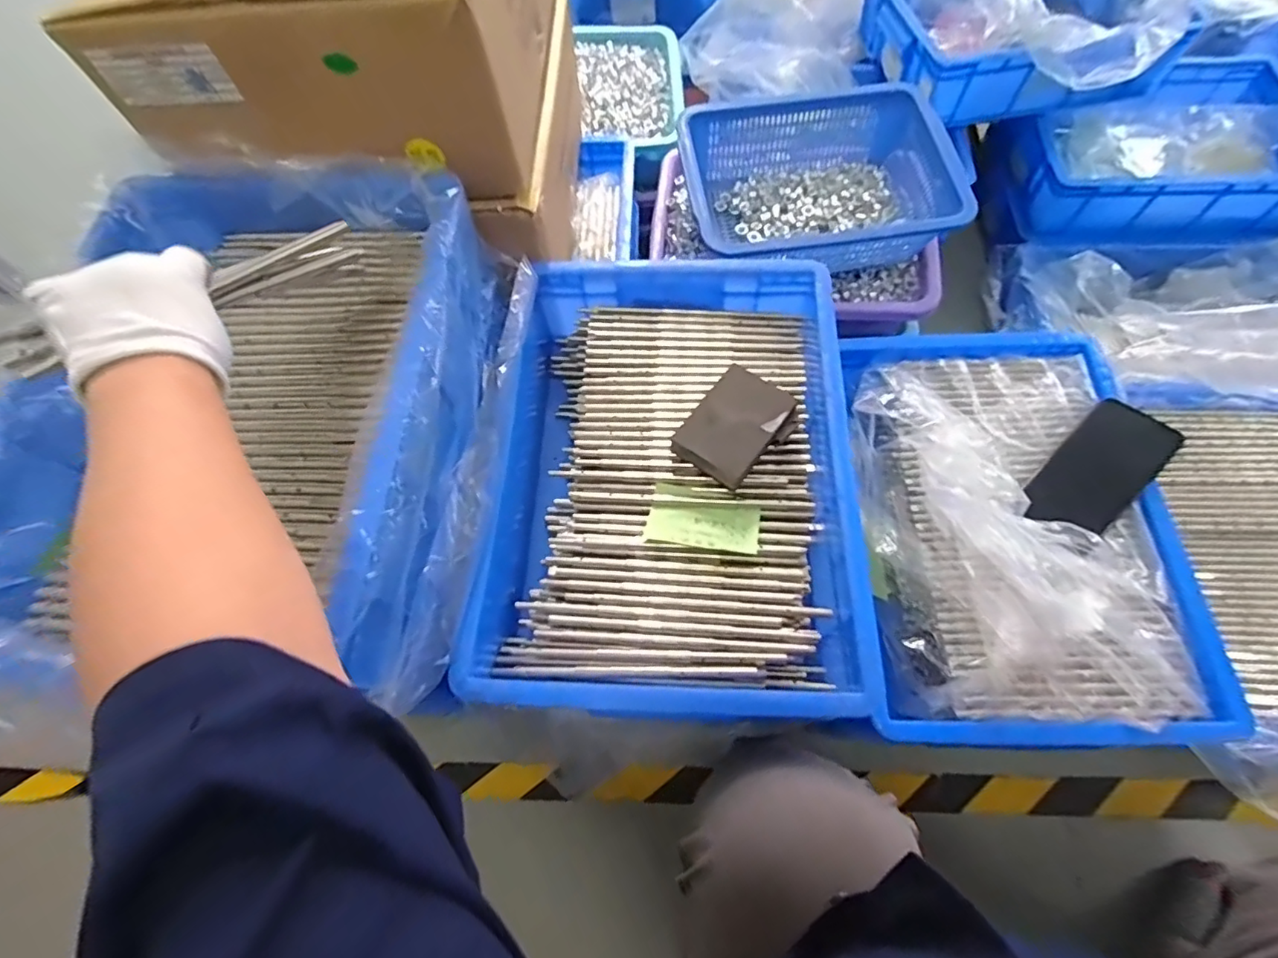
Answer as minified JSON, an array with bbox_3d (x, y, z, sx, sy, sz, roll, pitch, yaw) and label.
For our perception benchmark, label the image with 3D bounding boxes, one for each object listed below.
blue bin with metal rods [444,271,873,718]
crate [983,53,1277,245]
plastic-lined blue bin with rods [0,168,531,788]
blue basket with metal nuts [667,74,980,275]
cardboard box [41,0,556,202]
[{"bbox_3d":[0.031,-0.007,0.512,0.310,0.104,0.413,4,66,5],"label":"blue bin with metal rods"},{"bbox_3d":[0.858,-0.554,0.942,0.417,0.106,0.331,4,66,5],"label":"crate"},{"bbox_3d":[-0.285,-0.056,0.419,0.319,0.131,0.399,2,66,4],"label":"plastic-lined blue bin with rods"},{"bbox_3d":[0.214,-0.355,0.688,0.315,0.100,0.250,-9,66,-1],"label":"blue basket with metal nuts"},{"bbox_3d":[-0.245,-0.452,0.509,0.284,0.154,0.402,0,66,3],"label":"cardboard box"}]

